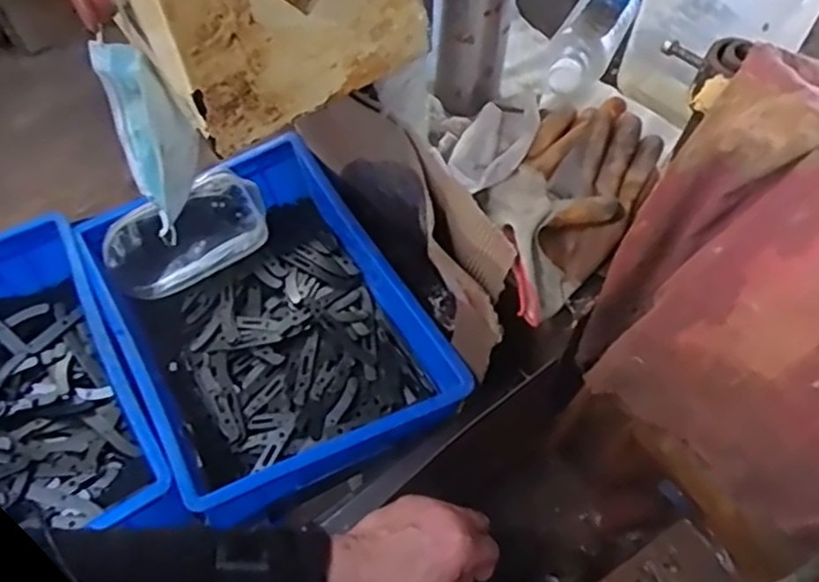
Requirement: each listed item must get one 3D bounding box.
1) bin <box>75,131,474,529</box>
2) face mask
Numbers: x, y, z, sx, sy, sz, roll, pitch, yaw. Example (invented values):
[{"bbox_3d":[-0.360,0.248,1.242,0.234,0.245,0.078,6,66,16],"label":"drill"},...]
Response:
[{"bbox_3d":[-0.157,0.030,0.795,0.315,0.112,0.407,-26,63,-15],"label":"bin"},{"bbox_3d":[-0.212,-0.122,0.585,0.062,0.162,0.085,-24,62,-13],"label":"face mask"}]

